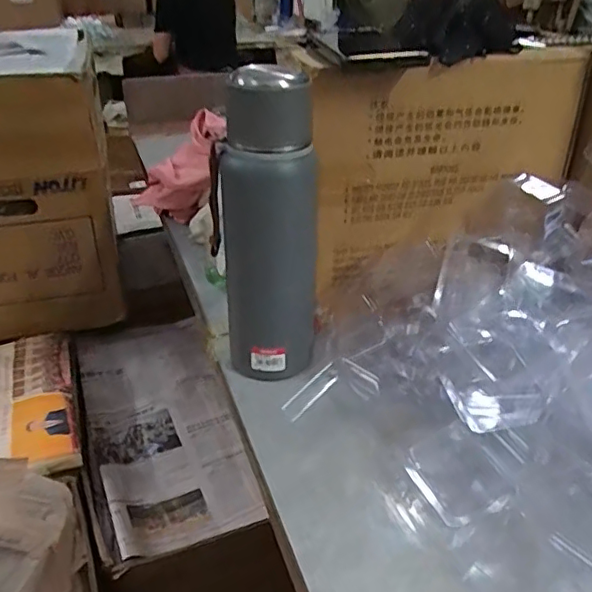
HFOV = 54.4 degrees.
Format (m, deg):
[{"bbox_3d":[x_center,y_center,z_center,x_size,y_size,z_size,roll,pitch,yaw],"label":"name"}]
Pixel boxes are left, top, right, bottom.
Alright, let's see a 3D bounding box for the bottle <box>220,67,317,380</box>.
[{"bbox_3d":[-0.023,-0.054,0.502,0.087,0.261,0.065,-1,32,-5],"label":"bottle"}]

